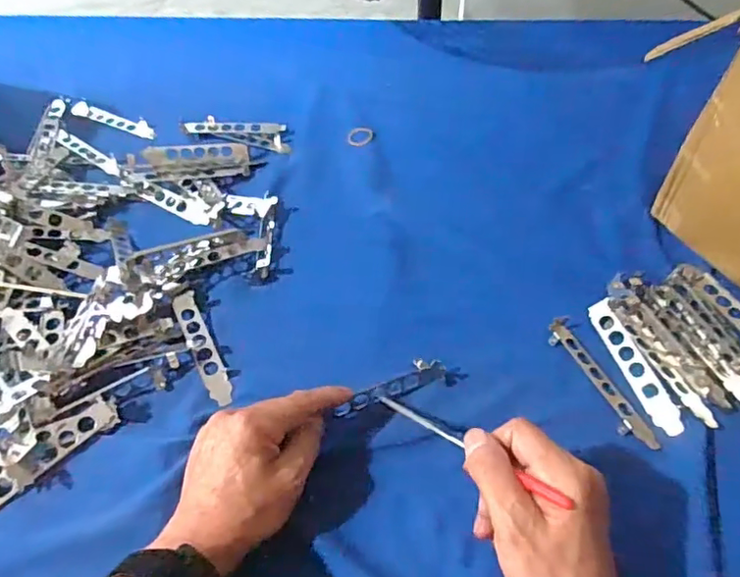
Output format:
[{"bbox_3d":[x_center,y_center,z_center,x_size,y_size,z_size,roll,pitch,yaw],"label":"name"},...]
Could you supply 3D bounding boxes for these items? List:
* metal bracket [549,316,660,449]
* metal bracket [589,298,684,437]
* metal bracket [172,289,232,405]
[{"bbox_3d":[0.180,0.075,0.451,0.024,0.010,0.124,-16,52,-12],"label":"metal bracket"},{"bbox_3d":[0.213,0.060,0.455,0.020,0.006,0.122,-11,51,-8],"label":"metal bracket"},{"bbox_3d":[-0.144,0.049,0.486,0.020,0.005,0.120,-20,57,-19],"label":"metal bracket"}]

